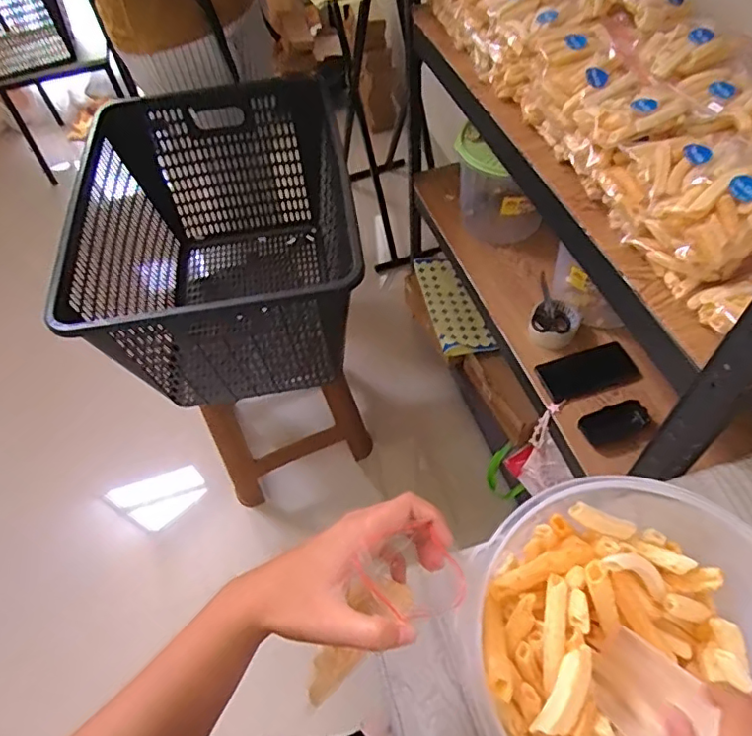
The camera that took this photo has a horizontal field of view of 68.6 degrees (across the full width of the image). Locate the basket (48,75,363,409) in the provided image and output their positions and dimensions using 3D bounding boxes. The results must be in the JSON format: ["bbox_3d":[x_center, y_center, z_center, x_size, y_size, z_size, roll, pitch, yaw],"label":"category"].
[{"bbox_3d":[-0.266,-0.214,1.028,0.404,0.354,0.585,-11,55,-3],"label":"basket"}]

